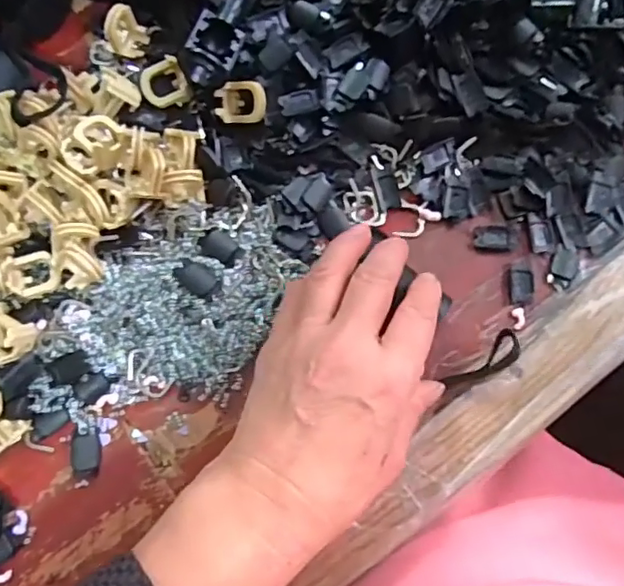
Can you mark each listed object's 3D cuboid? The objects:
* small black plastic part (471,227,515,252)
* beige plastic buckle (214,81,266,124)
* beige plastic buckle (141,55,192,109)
[{"bbox_3d":[0.101,-0.031,0.316,0.023,0.004,0.014,-2,80,-1],"label":"small black plastic part"},{"bbox_3d":[-0.037,-0.103,0.310,0.026,0.012,0.021,5,108,14],"label":"beige plastic buckle"},{"bbox_3d":[-0.079,-0.112,0.308,0.023,0.010,0.024,-24,81,-5],"label":"beige plastic buckle"}]

